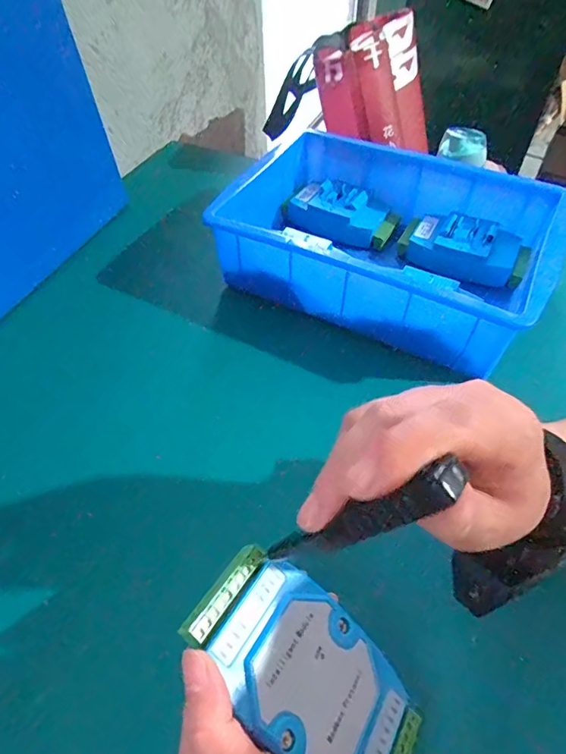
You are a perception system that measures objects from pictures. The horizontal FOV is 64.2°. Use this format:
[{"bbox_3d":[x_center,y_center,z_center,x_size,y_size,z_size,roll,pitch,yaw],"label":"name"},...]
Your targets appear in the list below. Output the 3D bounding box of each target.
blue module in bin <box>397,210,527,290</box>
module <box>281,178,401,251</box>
[{"bbox_3d":[0.187,-0.135,0.464,0.120,0.035,0.059,24,58,18],"label":"blue module in bin"},{"bbox_3d":[0.063,-0.183,0.499,0.120,0.034,0.052,24,58,18],"label":"module"}]

